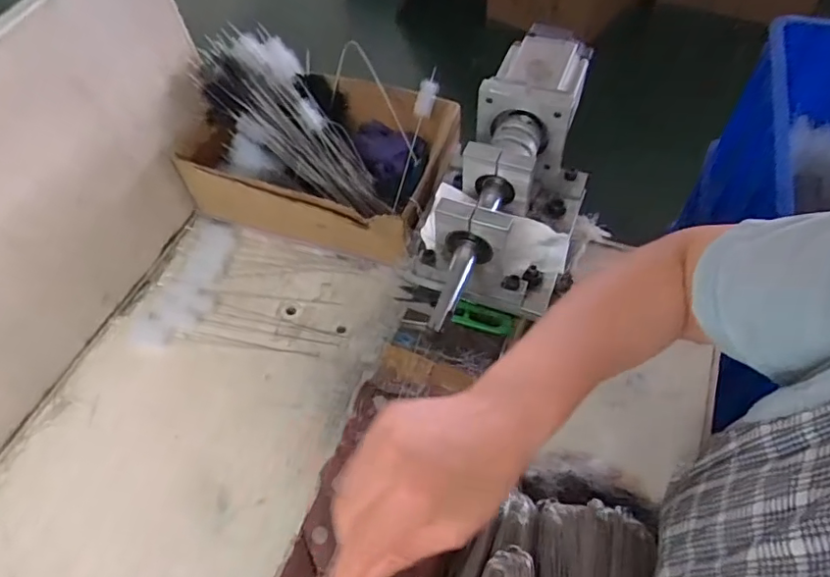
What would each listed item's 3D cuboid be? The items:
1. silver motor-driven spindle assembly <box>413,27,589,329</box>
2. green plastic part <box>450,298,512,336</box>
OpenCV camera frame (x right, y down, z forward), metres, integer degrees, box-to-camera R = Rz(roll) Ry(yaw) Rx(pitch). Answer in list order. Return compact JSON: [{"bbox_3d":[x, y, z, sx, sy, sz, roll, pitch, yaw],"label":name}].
[{"bbox_3d":[0.095,-0.102,0.509,0.127,0.116,0.284,19,59,15],"label":"silver motor-driven spindle assembly"},{"bbox_3d":[0.065,0.028,0.518,0.057,0.015,0.021,17,59,14],"label":"green plastic part"}]

